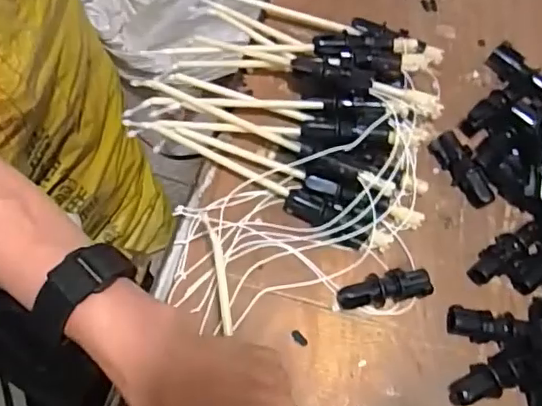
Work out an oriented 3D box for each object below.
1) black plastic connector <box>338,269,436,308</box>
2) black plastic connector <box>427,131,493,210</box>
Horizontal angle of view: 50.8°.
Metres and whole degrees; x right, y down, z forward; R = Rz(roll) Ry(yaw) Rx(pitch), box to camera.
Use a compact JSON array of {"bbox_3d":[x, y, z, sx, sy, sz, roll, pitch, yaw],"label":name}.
[{"bbox_3d":[0.083,0.062,0.417,0.069,0.019,0.020,-7,68,-8],"label":"black plastic connector"},{"bbox_3d":[0.156,-0.027,0.459,0.021,0.023,0.064,-26,72,-14],"label":"black plastic connector"}]

